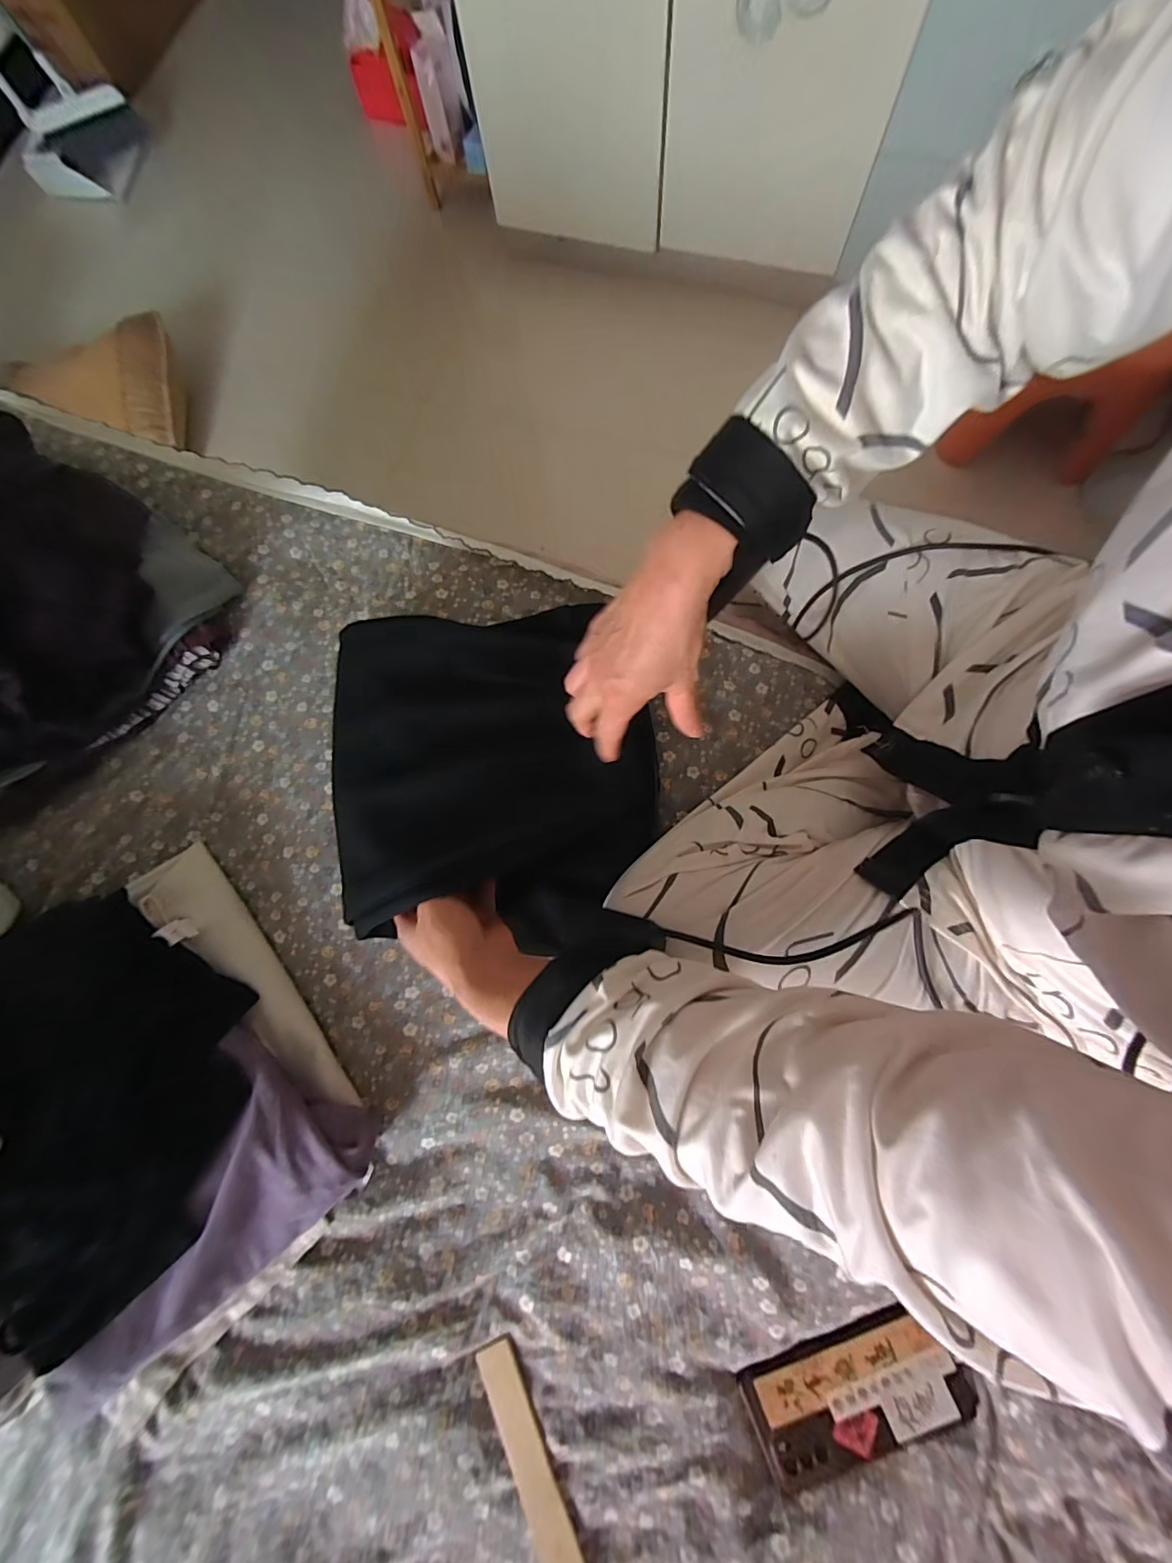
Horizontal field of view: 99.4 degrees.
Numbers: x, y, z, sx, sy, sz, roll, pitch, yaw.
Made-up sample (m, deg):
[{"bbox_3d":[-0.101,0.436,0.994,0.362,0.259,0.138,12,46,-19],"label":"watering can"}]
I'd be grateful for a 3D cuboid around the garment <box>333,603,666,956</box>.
[{"bbox_3d":[-0.074,-0.010,0.434,0.264,0.071,0.284,-5,79,-1],"label":"garment"}]

